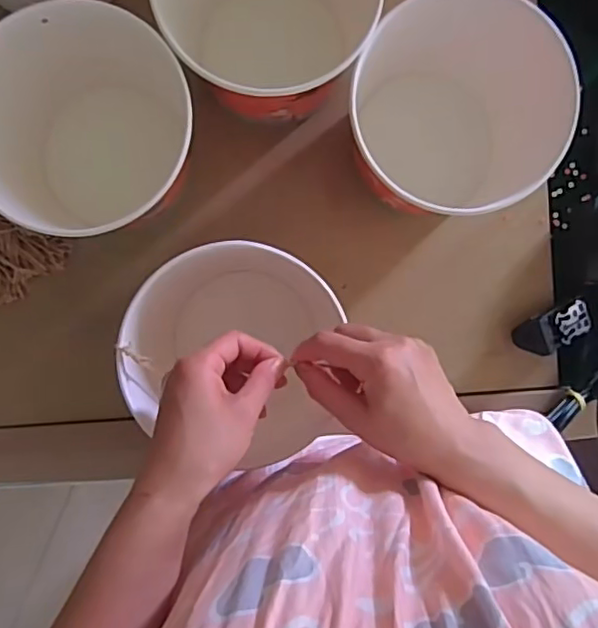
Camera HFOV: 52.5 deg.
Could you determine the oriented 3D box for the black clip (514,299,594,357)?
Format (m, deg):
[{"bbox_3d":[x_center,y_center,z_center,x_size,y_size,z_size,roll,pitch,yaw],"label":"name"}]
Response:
[{"bbox_3d":[0.230,0.013,0.552,0.070,0.036,0.035,-21,92,-2],"label":"black clip"}]

